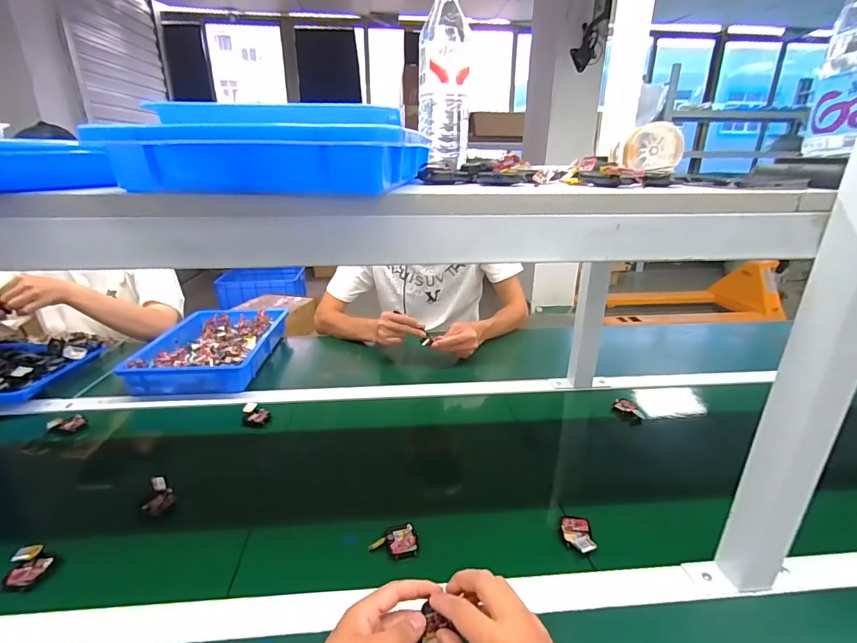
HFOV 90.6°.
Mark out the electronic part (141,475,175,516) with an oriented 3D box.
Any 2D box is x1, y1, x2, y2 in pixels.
[{"bbox_3d":[-0.375,0.240,0.585,0.036,0.037,0.041,-19,30,-39],"label":"electronic part"}]

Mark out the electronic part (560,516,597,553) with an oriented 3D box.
[{"bbox_3d":[0.187,0.264,0.532,0.035,0.016,0.060,5,23,10],"label":"electronic part"}]

